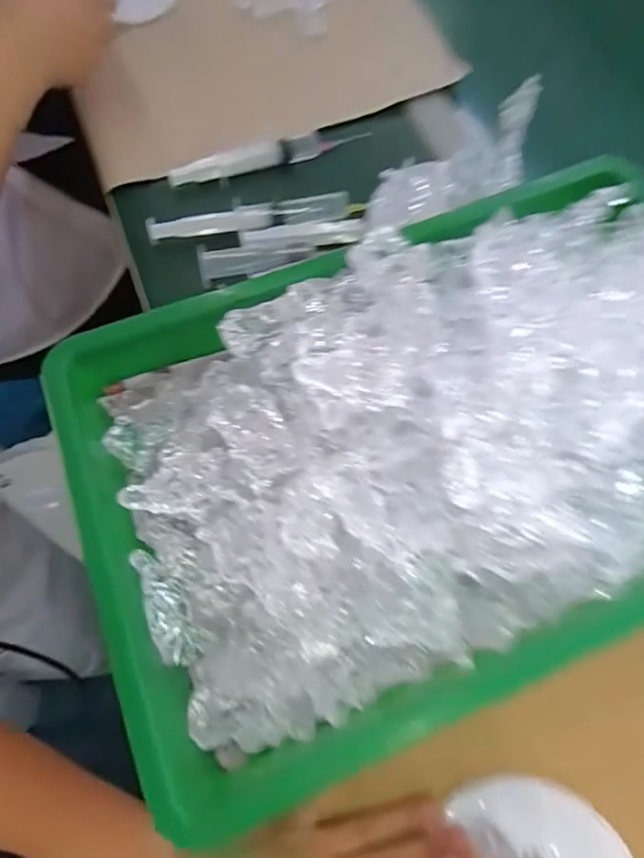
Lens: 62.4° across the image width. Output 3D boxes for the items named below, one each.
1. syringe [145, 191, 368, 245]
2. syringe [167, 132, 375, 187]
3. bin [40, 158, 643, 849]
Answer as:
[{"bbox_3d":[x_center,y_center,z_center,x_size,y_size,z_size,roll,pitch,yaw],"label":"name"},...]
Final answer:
[{"bbox_3d":[-0.058,-0.186,0.463,0.183,0.017,0.026,-9,69,-4],"label":"syringe"},{"bbox_3d":[-0.048,-0.255,0.491,0.185,0.026,0.016,-18,70,-7],"label":"syringe"},{"bbox_3d":[0.067,0.002,0.310,0.417,0.078,0.270,-20,70,-8],"label":"bin"}]

